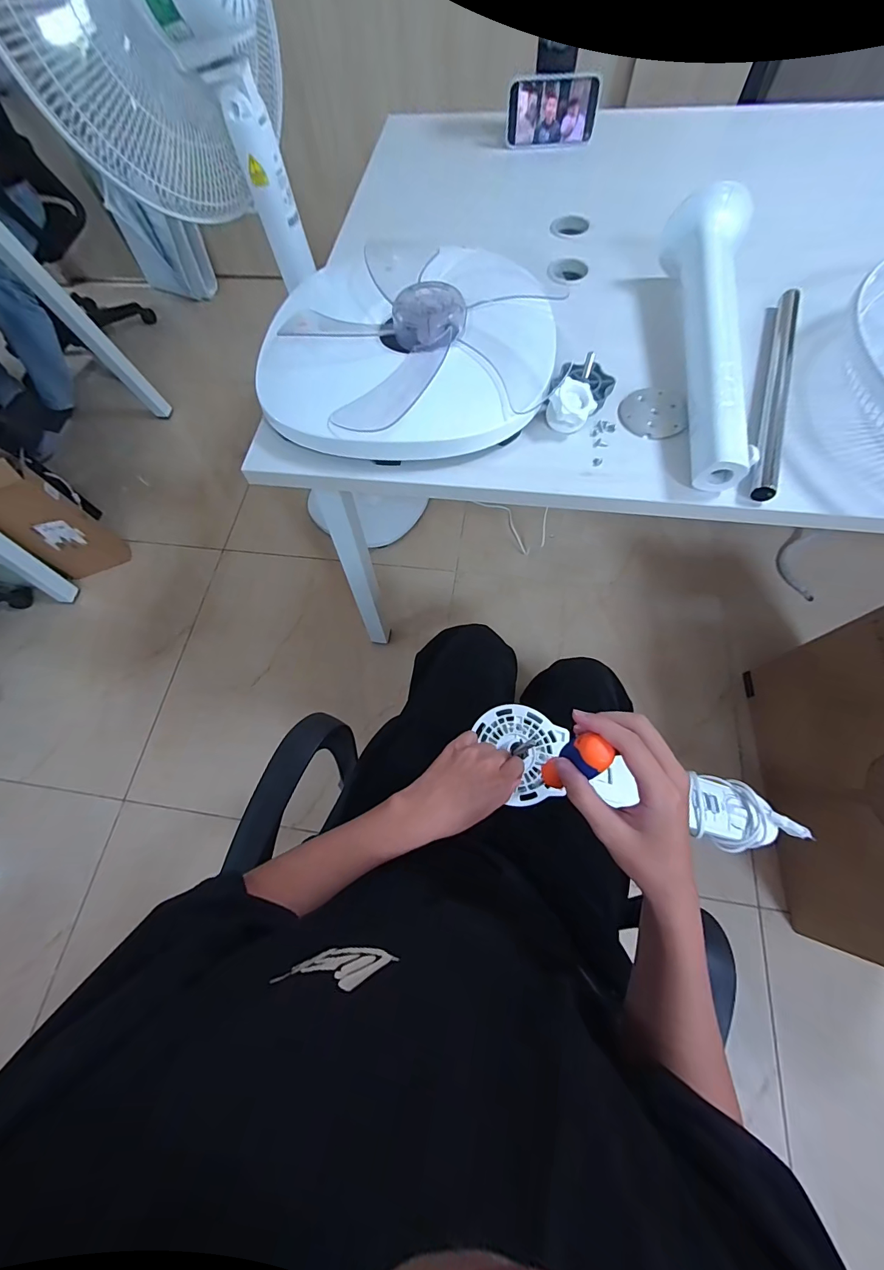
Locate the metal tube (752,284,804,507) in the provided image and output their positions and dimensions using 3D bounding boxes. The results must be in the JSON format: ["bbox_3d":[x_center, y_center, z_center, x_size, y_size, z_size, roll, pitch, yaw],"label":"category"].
[{"bbox_3d":[0.419,-0.310,0.513,0.025,0.024,0.349,19,70,9],"label":"metal tube"}]

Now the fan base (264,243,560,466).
[{"bbox_3d":[-0.046,-0.398,0.549,0.384,0.066,0.367,-2,68,2],"label":"fan base"}]

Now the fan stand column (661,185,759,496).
[{"bbox_3d":[0.343,-0.374,0.505,0.105,0.086,0.415,2,68,3],"label":"fan stand column"}]

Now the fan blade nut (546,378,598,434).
[{"bbox_3d":[0.157,-0.279,0.509,0.051,0.046,0.048,-1,68,2],"label":"fan blade nut"}]

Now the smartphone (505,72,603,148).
[{"bbox_3d":[0.199,-0.944,0.744,0.156,0.081,0.016,2,57,4],"label":"smartphone"}]

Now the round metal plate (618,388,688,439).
[{"bbox_3d":[0.268,-0.284,0.523,0.078,0.007,0.081,-1,68,2],"label":"round metal plate"}]

